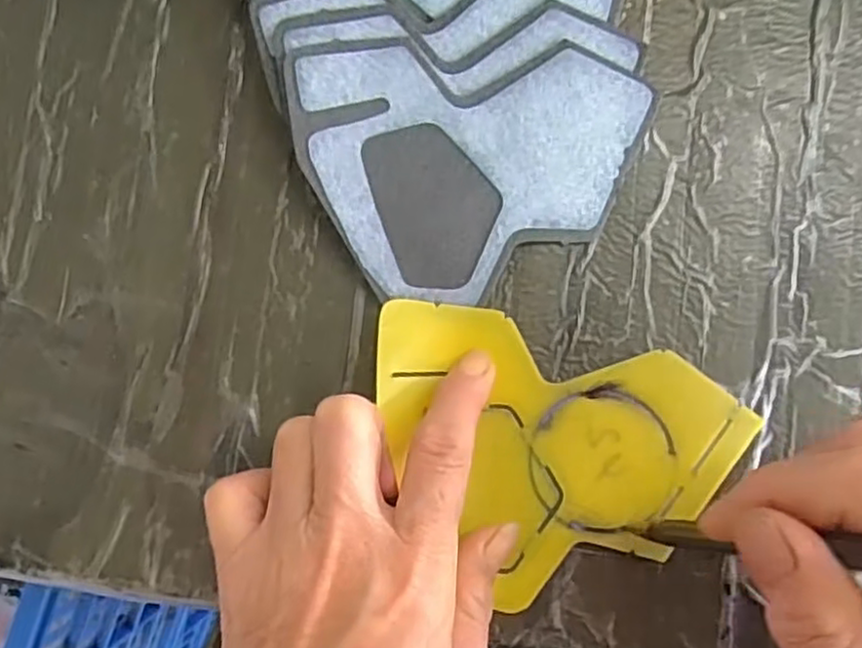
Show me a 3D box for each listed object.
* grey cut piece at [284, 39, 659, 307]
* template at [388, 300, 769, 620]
[{"bbox_3d":[0.012,-0.052,0.248,0.120,0.004,0.087,2,93,0],"label":"grey cut piece"},{"bbox_3d":[0.038,0.047,0.237,0.125,0.012,0.089,14,86,4],"label":"template"}]

